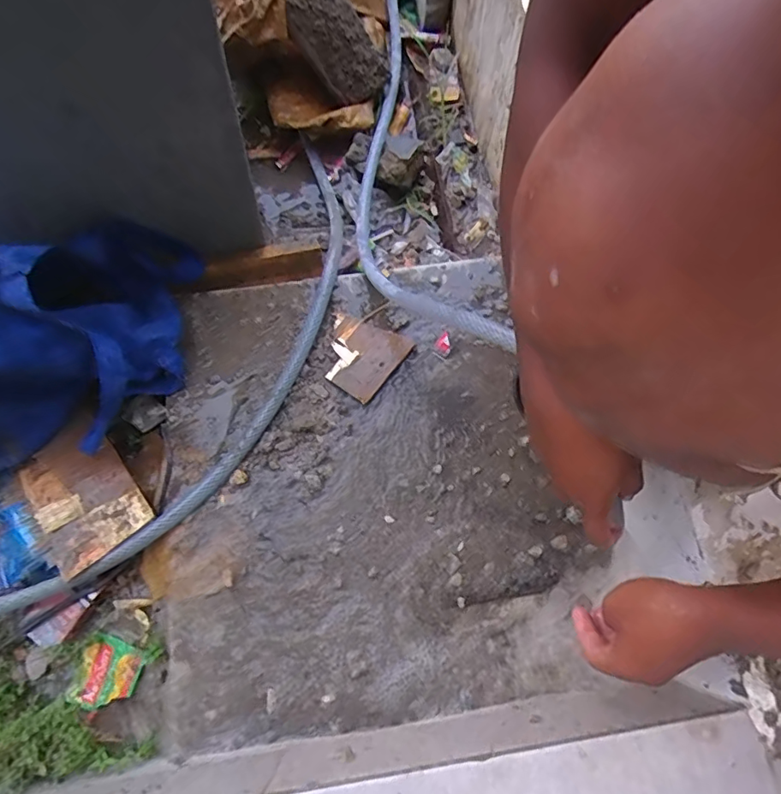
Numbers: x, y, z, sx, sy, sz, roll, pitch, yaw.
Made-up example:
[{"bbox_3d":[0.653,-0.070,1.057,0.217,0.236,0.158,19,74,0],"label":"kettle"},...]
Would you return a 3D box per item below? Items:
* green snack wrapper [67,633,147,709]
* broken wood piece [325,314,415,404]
[{"bbox_3d":[-0.319,0.305,0.558,0.089,0.021,0.070,-20,66,18],"label":"green snack wrapper"},{"bbox_3d":[-0.039,-0.056,0.633,0.097,0.012,0.103,35,75,10],"label":"broken wood piece"}]

